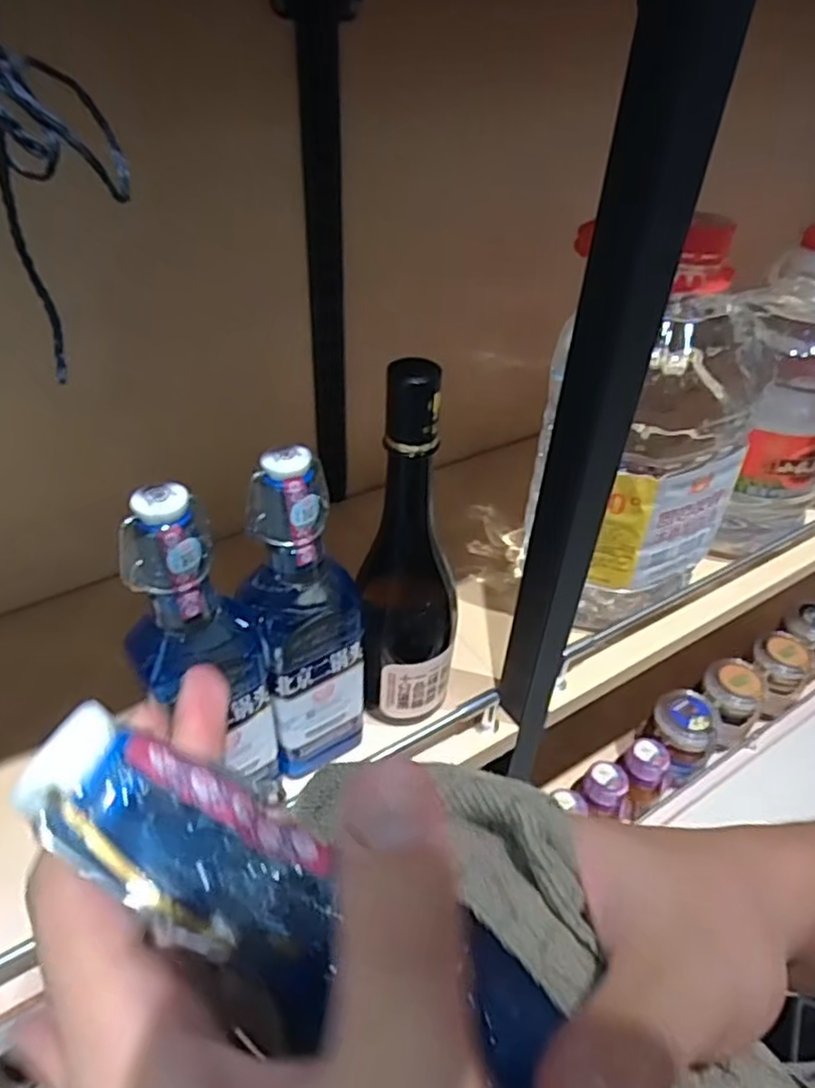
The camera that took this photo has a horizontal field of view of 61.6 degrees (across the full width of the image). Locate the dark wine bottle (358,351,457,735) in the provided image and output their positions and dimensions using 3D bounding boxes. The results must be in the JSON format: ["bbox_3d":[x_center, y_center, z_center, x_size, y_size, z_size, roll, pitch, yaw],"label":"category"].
[{"bbox_3d":[0.003,0.019,0.453,0.063,0.282,0.059,4,40,1],"label":"dark wine bottle"}]

